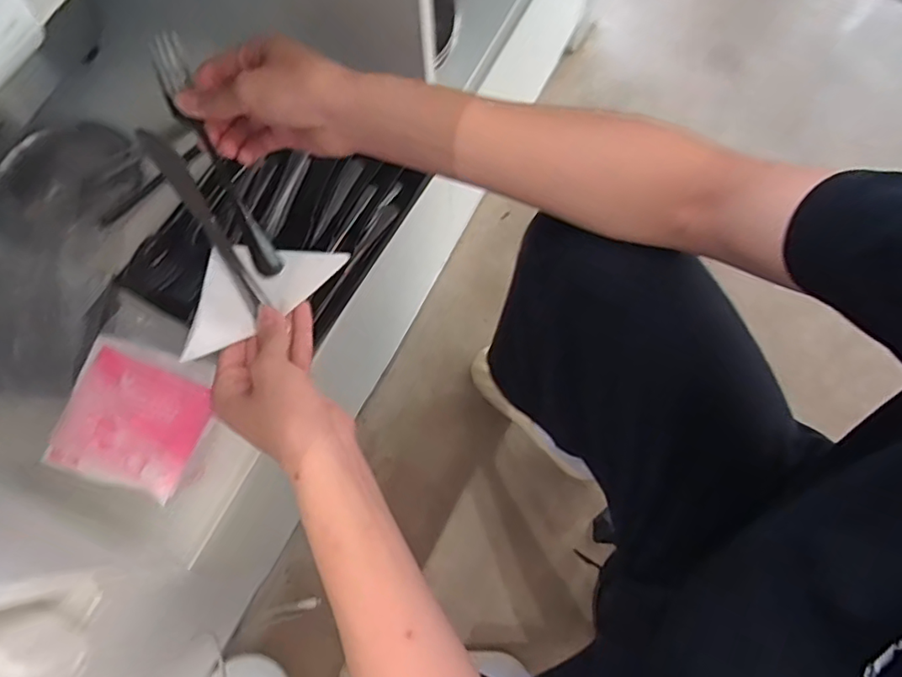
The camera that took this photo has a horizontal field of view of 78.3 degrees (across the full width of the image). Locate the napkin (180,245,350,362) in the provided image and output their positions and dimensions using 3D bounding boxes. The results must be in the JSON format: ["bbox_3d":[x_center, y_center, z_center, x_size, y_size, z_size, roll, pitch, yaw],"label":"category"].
[{"bbox_3d":[-0.157,-0.046,0.429,0.133,0.040,0.070,-39,77,-10],"label":"napkin"}]

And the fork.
[{"bbox_3d":[-0.171,-0.131,0.404,0.026,0.021,0.194,-27,85,-7],"label":"fork"}]

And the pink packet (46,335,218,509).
[{"bbox_3d":[-0.272,0.066,0.478,0.125,0.011,0.115,17,74,5],"label":"pink packet"}]

